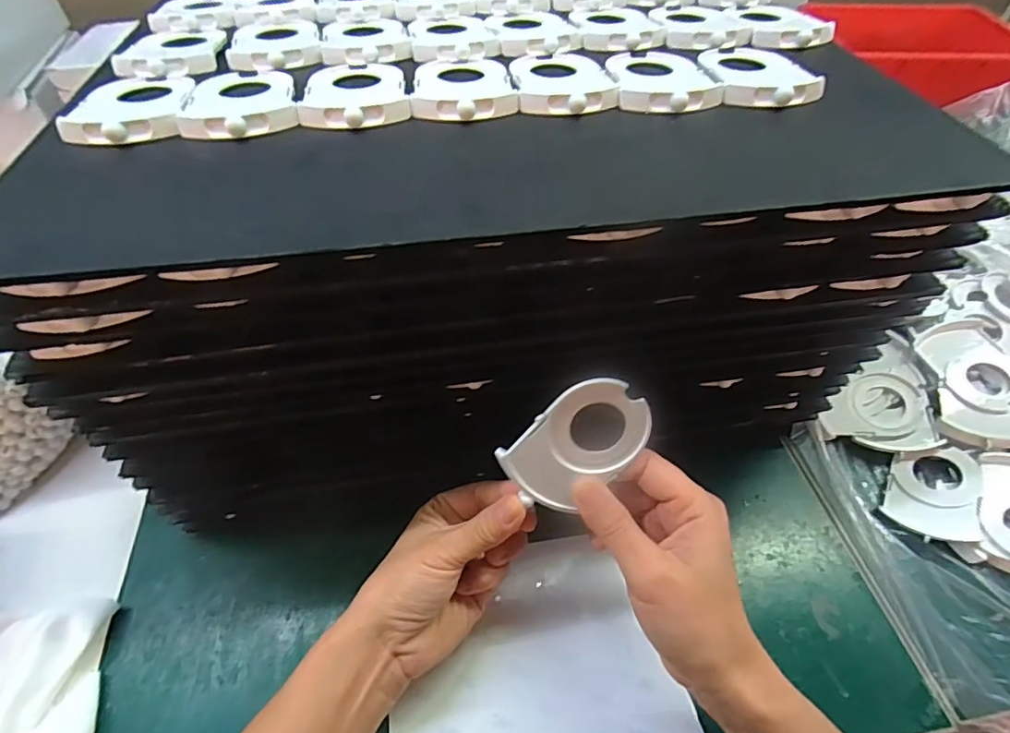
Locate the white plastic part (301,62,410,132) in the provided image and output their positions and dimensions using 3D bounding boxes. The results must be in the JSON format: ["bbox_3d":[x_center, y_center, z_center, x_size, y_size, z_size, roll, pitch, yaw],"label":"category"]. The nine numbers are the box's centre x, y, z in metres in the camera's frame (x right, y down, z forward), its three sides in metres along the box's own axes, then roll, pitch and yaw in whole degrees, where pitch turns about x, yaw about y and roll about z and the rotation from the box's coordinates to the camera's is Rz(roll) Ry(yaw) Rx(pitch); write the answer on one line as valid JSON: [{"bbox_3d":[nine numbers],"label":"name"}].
[{"bbox_3d":[-0.087,-0.162,0.306,0.057,0.012,0.084,-8,51,-8],"label":"white plastic part"}]

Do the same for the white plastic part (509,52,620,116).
[{"bbox_3d":[0.033,-0.174,0.318,0.056,0.010,0.083,-4,51,-5],"label":"white plastic part"}]

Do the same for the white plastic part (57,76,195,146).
[{"bbox_3d":[-0.203,-0.146,0.294,0.057,0.012,0.084,-6,51,-6],"label":"white plastic part"}]

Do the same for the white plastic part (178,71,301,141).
[{"bbox_3d":[-0.150,-0.151,0.299,0.059,0.013,0.084,-16,52,-13],"label":"white plastic part"}]

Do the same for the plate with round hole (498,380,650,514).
[{"bbox_3d":[0.039,0.040,0.275,0.075,0.052,0.004,-42,14,9],"label":"plate with round hole"}]

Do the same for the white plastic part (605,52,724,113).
[{"bbox_3d":[0.092,-0.175,0.319,0.058,0.010,0.082,-4,51,-4],"label":"white plastic part"}]

